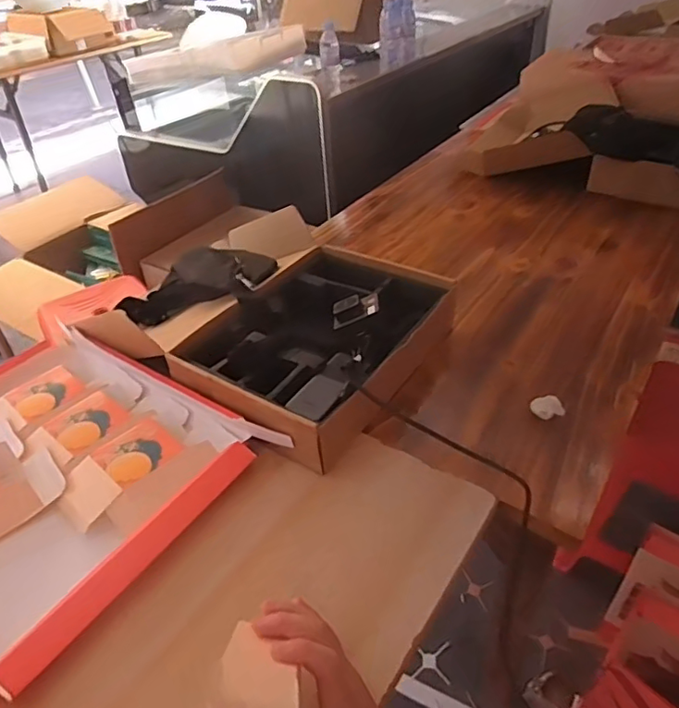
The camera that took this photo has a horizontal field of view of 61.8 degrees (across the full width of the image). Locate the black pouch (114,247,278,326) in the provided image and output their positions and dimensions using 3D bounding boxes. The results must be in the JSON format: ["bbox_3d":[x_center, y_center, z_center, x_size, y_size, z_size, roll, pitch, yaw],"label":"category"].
[{"bbox_3d":[-0.245,-0.126,0.997,0.285,0.080,0.143,-10,32,35],"label":"black pouch"}]

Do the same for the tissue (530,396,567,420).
[{"bbox_3d":[0.273,0.072,0.750,0.041,0.016,0.032,-11,40,-9],"label":"tissue"}]

